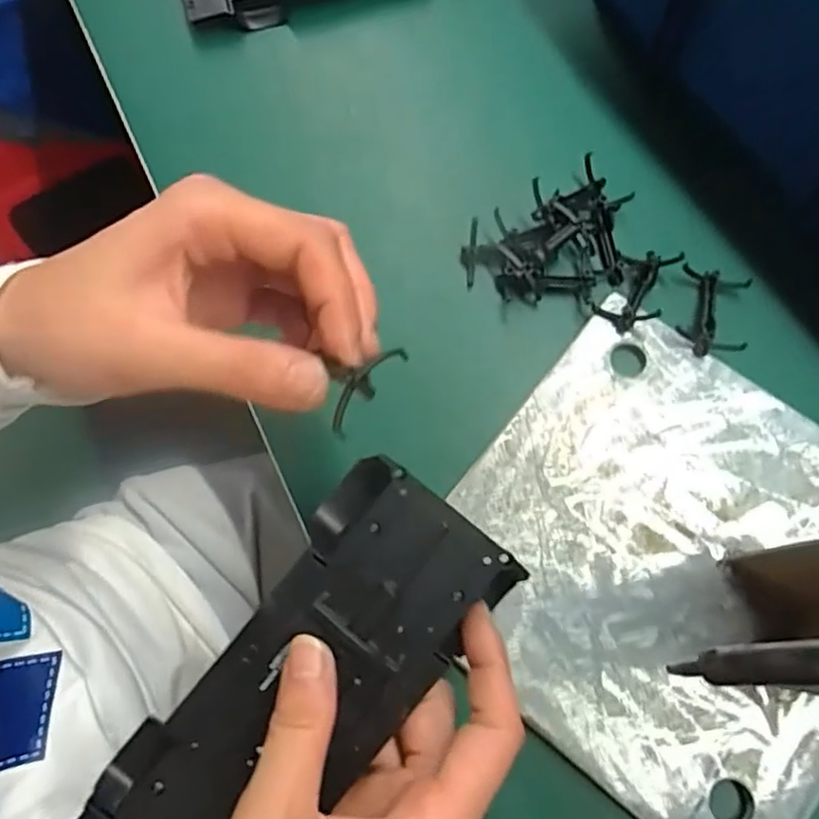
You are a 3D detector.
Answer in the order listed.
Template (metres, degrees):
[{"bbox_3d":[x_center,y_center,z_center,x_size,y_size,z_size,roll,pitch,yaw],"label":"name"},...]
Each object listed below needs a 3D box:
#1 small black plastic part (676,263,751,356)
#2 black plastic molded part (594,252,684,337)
[{"bbox_3d":[0.156,-0.051,0.328,0.034,0.008,0.049,14,73,5],"label":"small black plastic part"},{"bbox_3d":[0.119,-0.063,0.332,0.029,0.010,0.051,30,75,9],"label":"black plastic molded part"}]

